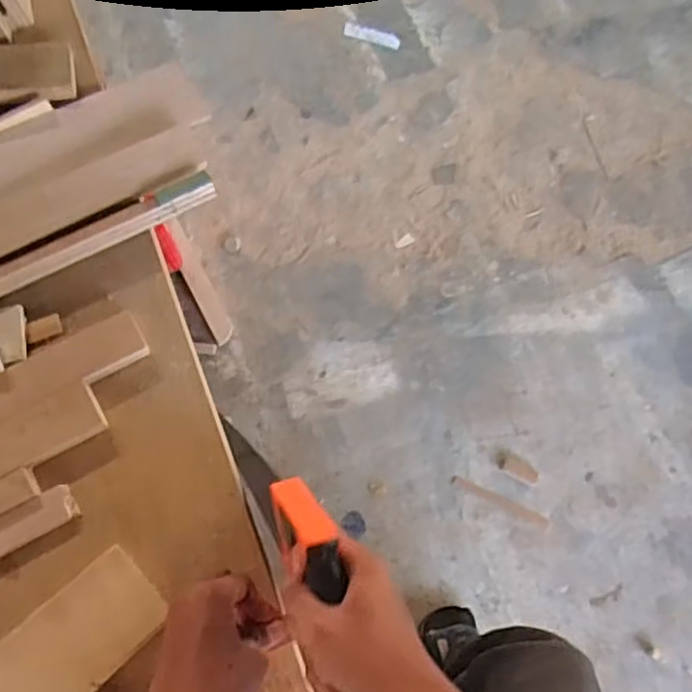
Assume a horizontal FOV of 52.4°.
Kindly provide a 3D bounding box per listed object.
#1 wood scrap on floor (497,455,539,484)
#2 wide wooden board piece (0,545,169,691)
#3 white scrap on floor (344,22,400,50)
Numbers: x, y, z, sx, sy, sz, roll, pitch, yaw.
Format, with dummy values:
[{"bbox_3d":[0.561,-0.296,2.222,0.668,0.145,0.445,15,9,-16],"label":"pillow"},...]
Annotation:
[{"bbox_3d":[0.336,0.236,1.362,0.080,0.004,0.034,25,75,7],"label":"wood scrap on floor"},{"bbox_3d":[-0.209,0.223,0.495,0.164,0.008,0.070,-41,79,-22],"label":"wide wooden board piece"},{"bbox_3d":[0.059,-0.716,1.626,0.136,0.011,0.035,20,83,10],"label":"white scrap on floor"}]

